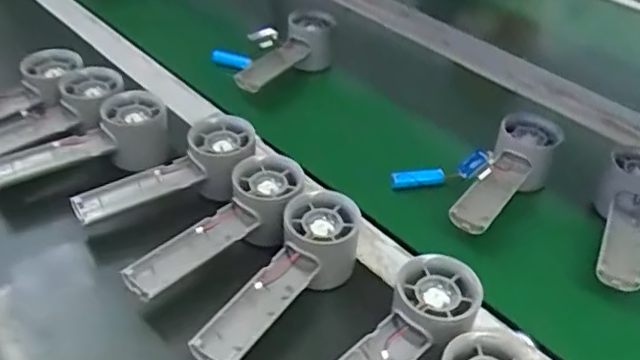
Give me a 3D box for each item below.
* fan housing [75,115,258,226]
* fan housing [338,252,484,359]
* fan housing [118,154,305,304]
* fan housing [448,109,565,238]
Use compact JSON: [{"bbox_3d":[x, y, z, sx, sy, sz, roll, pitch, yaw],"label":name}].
[{"bbox_3d":[-0.127,0.002,0.534,0.159,0.048,0.056,-27,46,-14],"label":"fan housing"},{"bbox_3d":[0.047,0.106,0.397,0.058,0.034,0.156,29,44,27],"label":"fan housing"},{"bbox_3d":[-0.078,0.038,0.487,0.156,0.042,0.057,-38,53,-24],"label":"fan housing"},{"bbox_3d":[0.164,0.000,0.567,0.056,0.043,0.159,29,58,27],"label":"fan housing"}]

